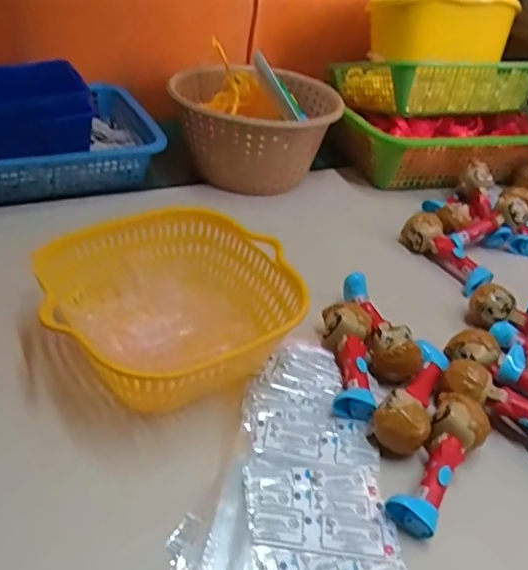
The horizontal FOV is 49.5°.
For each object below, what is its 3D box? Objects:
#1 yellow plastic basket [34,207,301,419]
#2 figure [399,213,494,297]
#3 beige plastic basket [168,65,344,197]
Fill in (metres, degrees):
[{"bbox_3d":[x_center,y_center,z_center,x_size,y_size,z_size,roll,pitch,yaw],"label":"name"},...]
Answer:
[{"bbox_3d":[-0.080,0.019,0.503,0.212,0.075,0.204,-16,46,-27],"label":"yellow plastic basket"},{"bbox_3d":[0.216,-0.038,0.684,0.037,0.038,0.125,-12,44,-24],"label":"figure"},{"bbox_3d":[-0.016,-0.215,0.792,0.218,0.106,0.211,7,38,-4],"label":"beige plastic basket"}]

